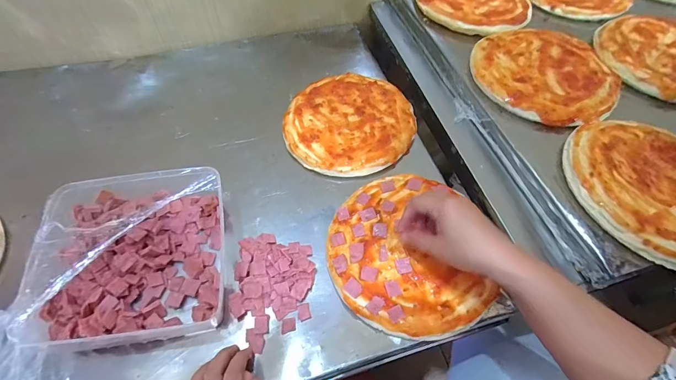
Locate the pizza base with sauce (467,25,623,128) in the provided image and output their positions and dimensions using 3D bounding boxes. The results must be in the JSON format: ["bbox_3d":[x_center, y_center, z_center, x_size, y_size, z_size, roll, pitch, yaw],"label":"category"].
[{"bbox_3d":[0.297,-0.172,0.499,0.188,0.008,0.191,-33,64,-20],"label":"pizza base with sauce"}]

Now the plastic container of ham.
[{"bbox_3d":[-0.230,0.073,0.410,0.189,0.076,0.189,-9,59,-7],"label":"plastic container of ham"}]

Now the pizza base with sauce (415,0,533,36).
[{"bbox_3d":[0.239,-0.340,0.610,0.190,0.015,0.192,37,64,19],"label":"pizza base with sauce"}]

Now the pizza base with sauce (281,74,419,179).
[{"bbox_3d":[0.015,-0.109,0.538,0.192,0.023,0.190,1,58,-1],"label":"pizza base with sauce"}]

